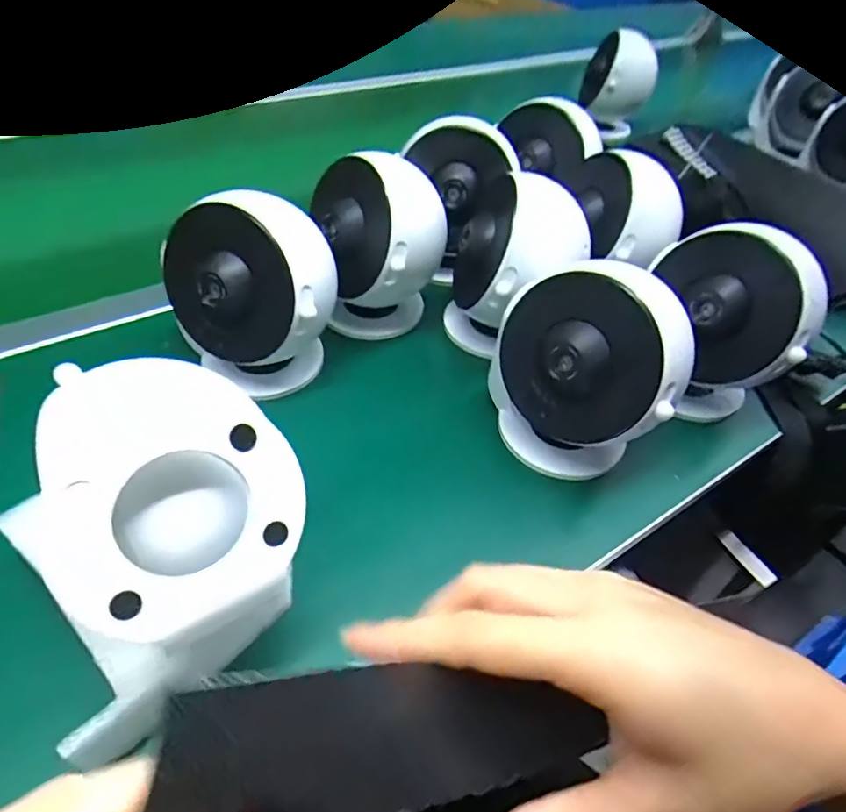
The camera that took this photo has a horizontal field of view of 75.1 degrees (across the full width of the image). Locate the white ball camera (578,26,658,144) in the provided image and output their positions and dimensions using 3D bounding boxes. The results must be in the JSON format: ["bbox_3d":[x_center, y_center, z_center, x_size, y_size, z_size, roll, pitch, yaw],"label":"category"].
[{"bbox_3d":[0.260,-0.425,0.740,0.088,0.134,0.071,13,46,8],"label":"white ball camera"}]

